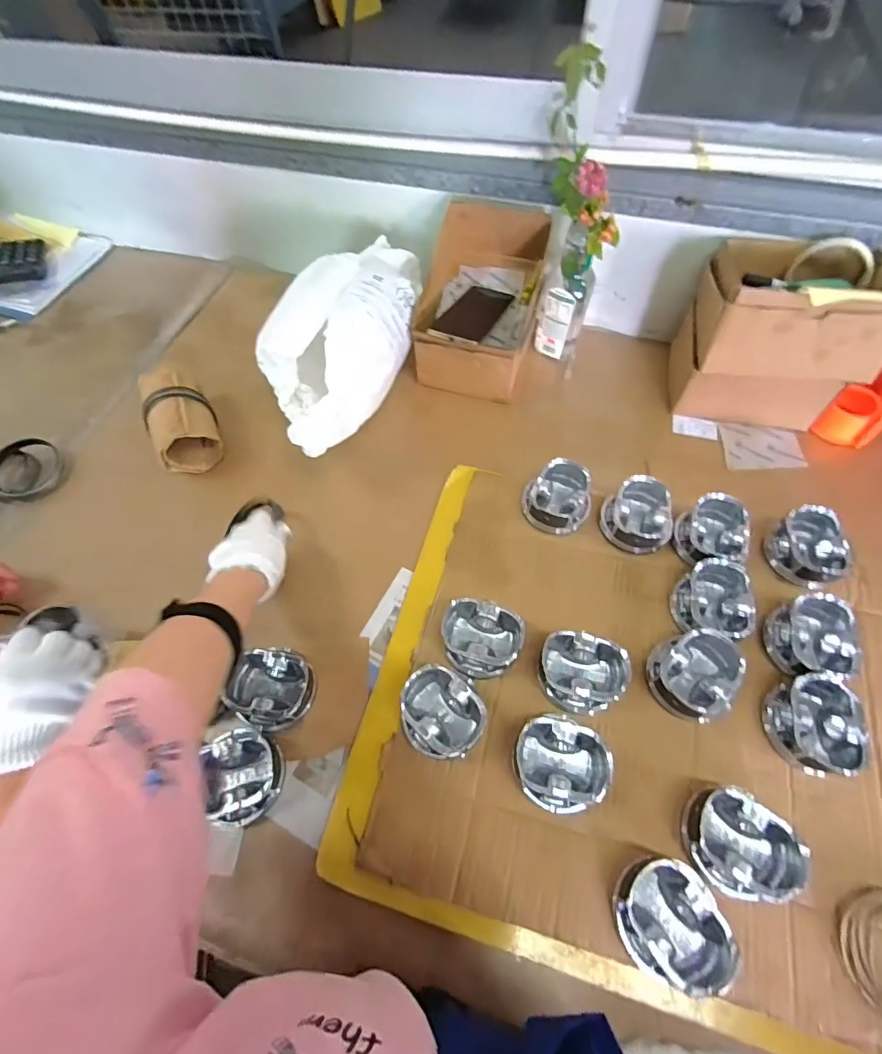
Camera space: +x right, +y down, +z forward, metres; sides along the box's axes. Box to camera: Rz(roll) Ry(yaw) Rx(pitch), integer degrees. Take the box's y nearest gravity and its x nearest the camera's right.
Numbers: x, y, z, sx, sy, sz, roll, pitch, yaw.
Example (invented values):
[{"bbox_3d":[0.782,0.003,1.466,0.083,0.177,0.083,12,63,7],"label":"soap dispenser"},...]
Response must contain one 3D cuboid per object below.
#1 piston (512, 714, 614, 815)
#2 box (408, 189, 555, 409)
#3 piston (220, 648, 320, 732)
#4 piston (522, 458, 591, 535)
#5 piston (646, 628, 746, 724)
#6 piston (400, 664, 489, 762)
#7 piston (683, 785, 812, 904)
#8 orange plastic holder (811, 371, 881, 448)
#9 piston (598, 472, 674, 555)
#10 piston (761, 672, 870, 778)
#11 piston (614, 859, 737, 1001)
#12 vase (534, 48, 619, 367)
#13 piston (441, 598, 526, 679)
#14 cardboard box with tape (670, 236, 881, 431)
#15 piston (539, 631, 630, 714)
[{"bbox_3d":[0.114,0.227,0.463,0.083,0.044,0.079,-1,60,2],"label":"piston"},{"bbox_3d":[0.060,-0.330,0.705,0.159,0.166,0.217,12,62,9],"label":"box"},{"bbox_3d":[-0.178,0.171,0.506,0.089,0.040,0.076,2,61,4],"label":"piston"},{"bbox_3d":[0.148,-0.035,0.611,0.083,0.060,0.081,-1,60,2],"label":"piston"},{"bbox_3d":[0.265,0.154,0.502,0.094,0.047,0.082,-19,61,-8],"label":"piston"},{"bbox_3d":[0.000,0.189,0.493,0.080,0.045,0.094,-26,63,-12],"label":"piston"},{"bbox_3d":[0.265,0.281,0.430,0.085,0.045,0.083,-1,60,2],"label":"piston"},{"bbox_3d":[0.592,-0.175,0.673,0.069,0.064,0.124,38,69,21],"label":"orange plastic holder"},{"bbox_3d":[0.244,-0.013,0.594,0.082,0.066,0.084,-1,60,2],"label":"piston"},{"bbox_3d":[0.370,0.196,0.477,0.077,0.050,0.090,1,60,3],"label":"piston"},{"bbox_3d":[0.193,0.329,0.402,0.088,0.041,0.081,-1,60,2],"label":"piston"},{"bbox_3d":[0.178,-0.387,0.630,0.097,0.345,0.100,14,62,10],"label":"vase"},{"bbox_3d":[0.045,0.123,0.528,0.087,0.047,0.075,7,61,6],"label":"piston"},{"bbox_3d":[0.442,-0.257,0.639,0.197,0.190,0.145,11,61,8],"label":"cardboard box with tape"},{"bbox_3d":[0.146,0.155,0.506,0.084,0.047,0.074,19,63,12],"label":"piston"}]

